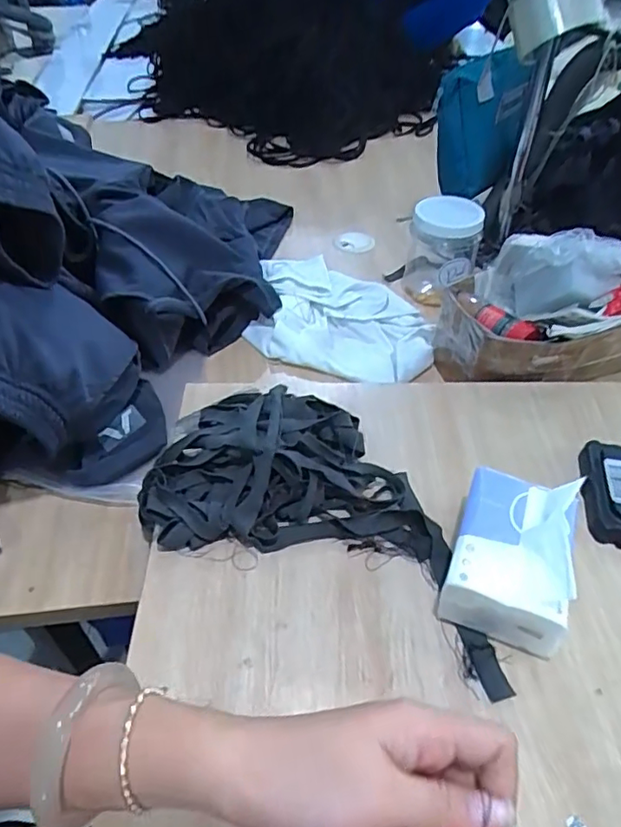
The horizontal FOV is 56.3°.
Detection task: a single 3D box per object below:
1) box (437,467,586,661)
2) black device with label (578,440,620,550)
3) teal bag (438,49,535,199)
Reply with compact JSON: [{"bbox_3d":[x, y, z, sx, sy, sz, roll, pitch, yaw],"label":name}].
[{"bbox_3d":[0.158,0.103,0.448,0.086,0.085,0.121,17,48,15],"label":"box"},{"bbox_3d":[0.270,0.068,0.522,0.052,0.026,0.100,7,46,5],"label":"black device with label"},{"bbox_3d":[0.234,-0.389,0.819,0.116,0.196,0.050,7,46,6],"label":"teal bag"}]

